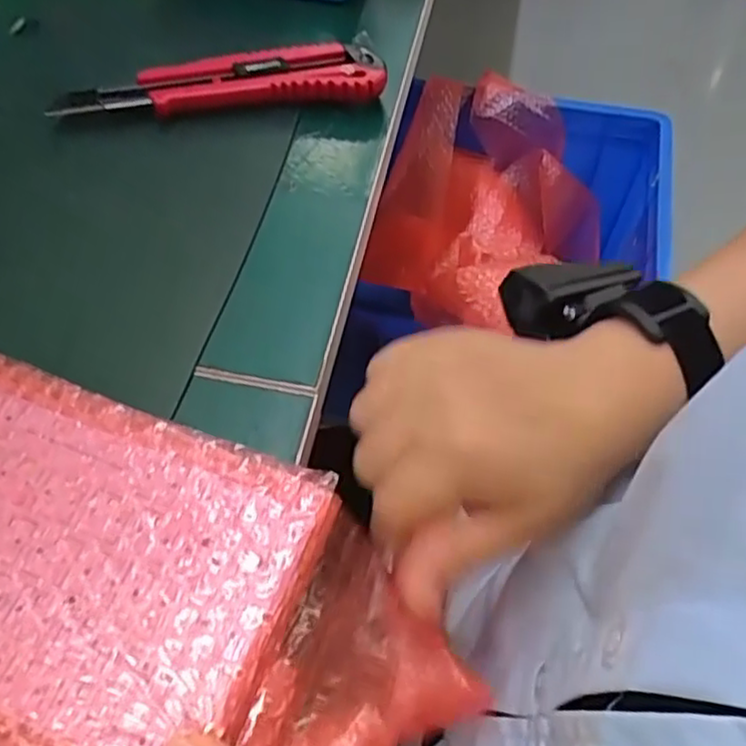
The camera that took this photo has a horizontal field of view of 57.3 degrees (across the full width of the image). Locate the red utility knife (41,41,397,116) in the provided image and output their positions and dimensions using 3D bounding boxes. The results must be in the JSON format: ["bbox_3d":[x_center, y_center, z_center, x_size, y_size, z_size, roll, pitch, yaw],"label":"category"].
[{"bbox_3d":[-0.084,-0.161,0.383,0.175,0.019,0.036,-8,58,-5],"label":"red utility knife"}]

